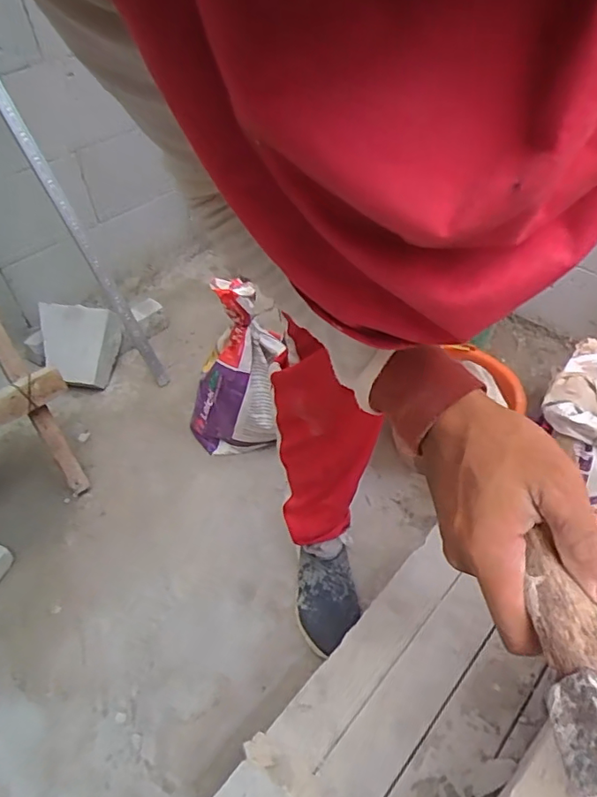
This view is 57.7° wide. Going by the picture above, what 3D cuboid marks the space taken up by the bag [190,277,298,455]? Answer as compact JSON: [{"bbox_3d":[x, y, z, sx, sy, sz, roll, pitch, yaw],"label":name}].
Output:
[{"bbox_3d":[-0.135,-0.056,1.168,0.233,0.435,0.143,-7,46,-4],"label":"bag"}]

